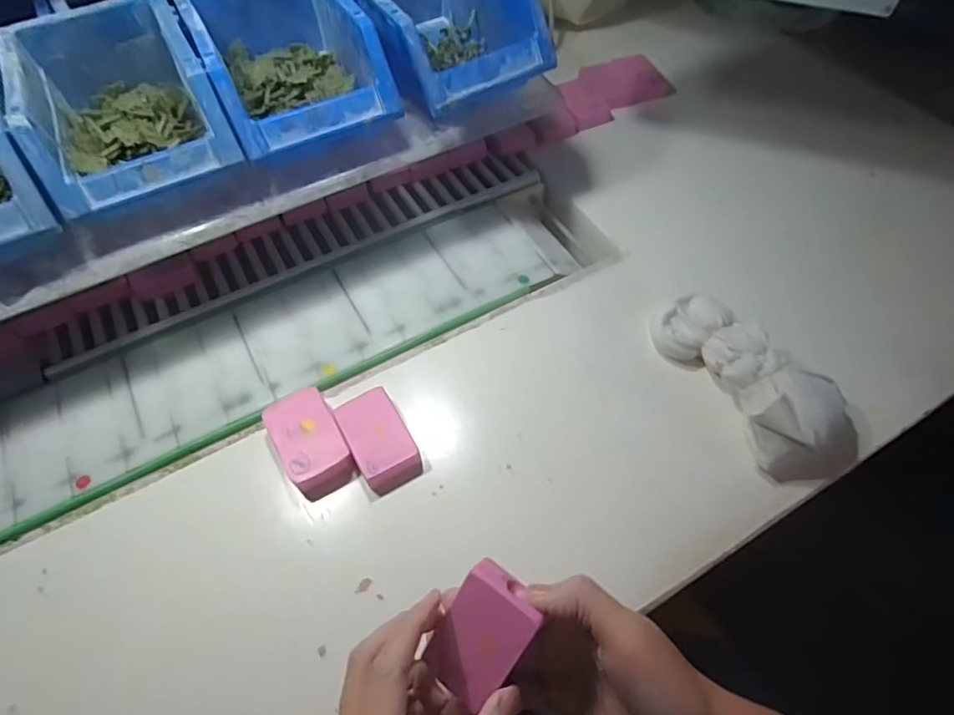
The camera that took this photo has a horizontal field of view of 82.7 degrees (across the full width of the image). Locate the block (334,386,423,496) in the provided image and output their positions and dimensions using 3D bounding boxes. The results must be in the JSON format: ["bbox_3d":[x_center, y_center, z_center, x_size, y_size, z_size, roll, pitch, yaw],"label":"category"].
[{"bbox_3d":[-0.073,0.061,0.408,0.043,0.019,0.074,-26,60,-15],"label":"block"}]

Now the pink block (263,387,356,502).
[{"bbox_3d":[-0.126,0.063,0.408,0.046,0.018,0.078,-26,60,-16],"label":"pink block"}]

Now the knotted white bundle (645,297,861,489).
[{"bbox_3d":[0.215,0.016,0.421,0.085,0.052,0.171,-25,59,-15],"label":"knotted white bundle"}]

